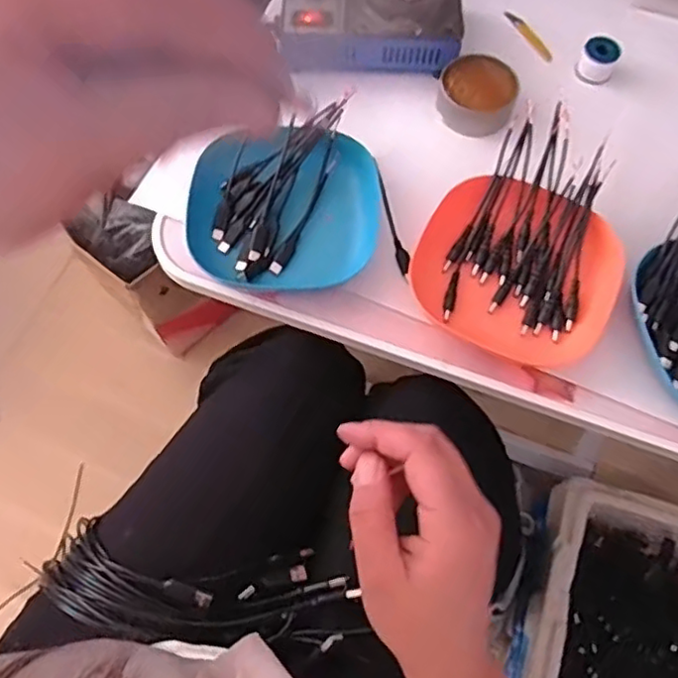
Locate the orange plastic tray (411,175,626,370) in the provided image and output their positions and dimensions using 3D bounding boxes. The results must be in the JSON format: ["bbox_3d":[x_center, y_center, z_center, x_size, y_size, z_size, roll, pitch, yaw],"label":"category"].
[{"bbox_3d":[0.129,-0.049,0.477,0.138,0.033,0.123,26,70,10],"label":"orange plastic tray"}]

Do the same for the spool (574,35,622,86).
[{"bbox_3d":[0.222,-0.238,0.559,0.026,0.028,0.030,-41,73,-16],"label":"spool"}]

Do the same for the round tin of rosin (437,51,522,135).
[{"bbox_3d":[0.114,-0.200,0.540,0.062,0.028,0.061,0,67,0],"label":"round tin of rosin"}]

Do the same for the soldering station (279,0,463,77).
[{"bbox_3d":[0.027,-0.272,0.549,0.144,0.054,0.101,1,67,0],"label":"soldering station"}]

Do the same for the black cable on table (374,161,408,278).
[{"bbox_3d":[0.040,-0.094,0.504,0.010,0.007,0.094,-13,80,-6],"label":"black cable on table"}]

